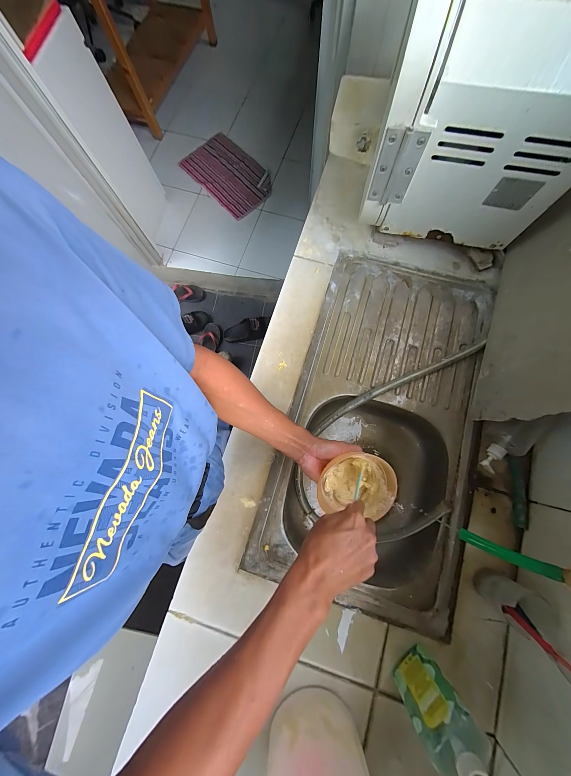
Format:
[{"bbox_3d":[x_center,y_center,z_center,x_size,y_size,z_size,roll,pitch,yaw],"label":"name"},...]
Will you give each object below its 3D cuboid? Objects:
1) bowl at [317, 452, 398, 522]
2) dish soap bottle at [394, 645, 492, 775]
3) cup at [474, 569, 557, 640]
[{"bbox_3d":[0.128,0.173,0.454,0.132,0.063,0.111,0,84,21],"label":"bowl"},{"bbox_3d":[0.225,0.475,0.355,0.085,0.200,0.049,-43,82,-8],"label":"dish soap bottle"},{"bbox_3d":[0.384,0.361,0.430,0.066,0.096,0.068,0,79,0],"label":"cup"}]

